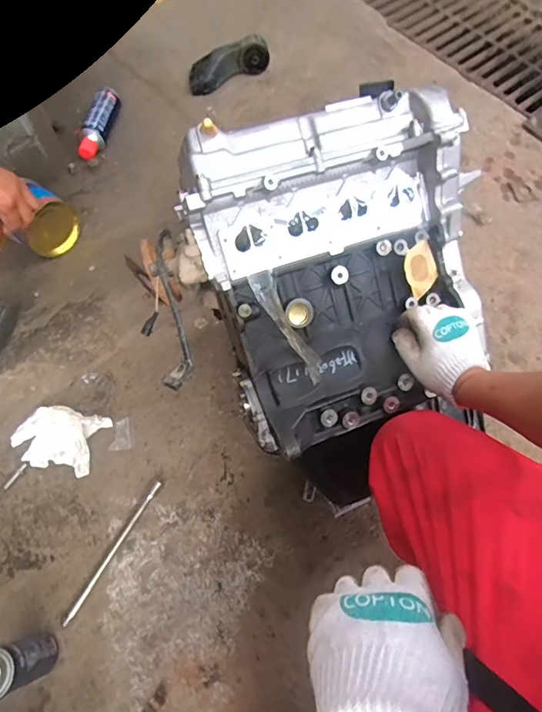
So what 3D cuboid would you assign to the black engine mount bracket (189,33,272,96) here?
[{"bbox_3d":[-0.107,-0.745,1.147,0.219,0.096,0.053,-29,71,-14],"label":"black engine mount bracket"}]

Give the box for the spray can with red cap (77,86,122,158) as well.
[{"bbox_3d":[-0.405,-0.545,1.042,0.061,0.062,0.196,9,66,2],"label":"spray can with red cap"}]

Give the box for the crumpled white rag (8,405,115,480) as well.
[{"bbox_3d":[-0.376,0.143,0.786,0.158,0.036,0.109,15,67,4],"label":"crumpled white rag"}]

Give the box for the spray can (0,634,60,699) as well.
[{"bbox_3d":[-0.337,0.412,0.597,0.050,0.163,0.054,1,66,-2],"label":"spray can"}]

